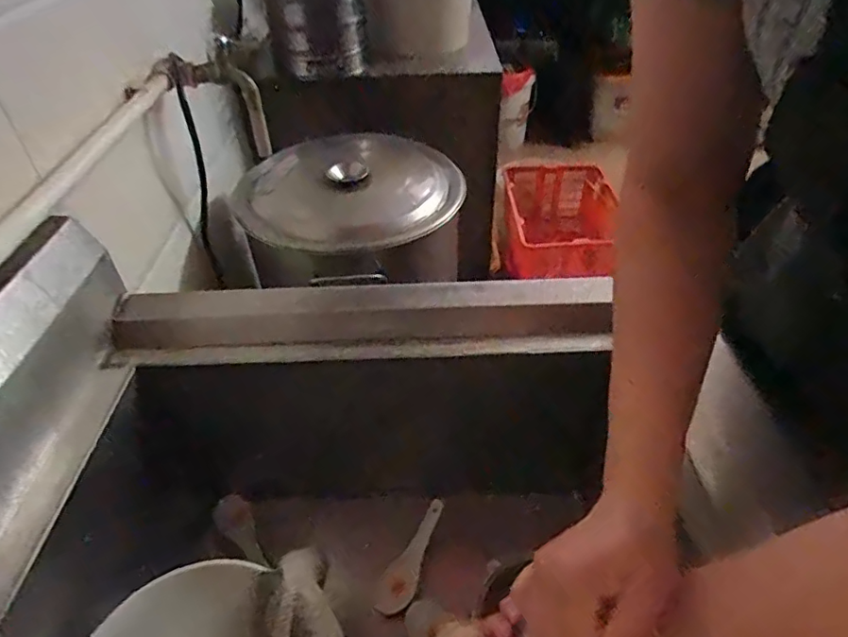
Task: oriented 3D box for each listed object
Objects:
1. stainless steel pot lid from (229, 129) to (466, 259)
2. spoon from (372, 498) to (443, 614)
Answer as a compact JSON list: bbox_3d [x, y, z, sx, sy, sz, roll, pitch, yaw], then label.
[{"bbox_3d":[-0.099,-0.202,0.855,0.310,0.068,0.307,-1,42,1],"label":"stainless steel pot lid"},{"bbox_3d":[-0.012,0.254,0.591,0.038,0.015,0.121,22,64,24],"label":"spoon"}]

